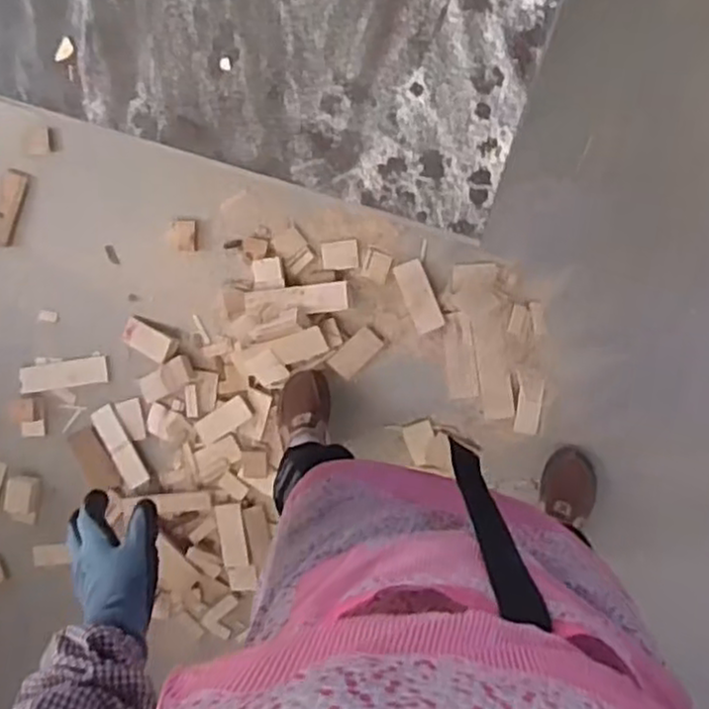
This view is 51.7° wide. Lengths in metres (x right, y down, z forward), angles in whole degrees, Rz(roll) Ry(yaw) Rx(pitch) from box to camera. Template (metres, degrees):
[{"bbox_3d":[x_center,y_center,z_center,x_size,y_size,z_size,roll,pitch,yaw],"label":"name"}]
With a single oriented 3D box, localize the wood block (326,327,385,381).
[{"bbox_3d":[0.003,-0.001,1.337,0.096,0.023,0.051,-44,87,11],"label":"wood block"}]

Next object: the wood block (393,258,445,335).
[{"bbox_3d":[0.116,-0.104,1.313,0.053,0.014,0.127,-21,91,11],"label":"wood block"}]

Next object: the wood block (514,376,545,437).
[{"bbox_3d":[0.307,0.089,1.285,0.041,0.014,0.103,7,96,9],"label":"wood block"}]

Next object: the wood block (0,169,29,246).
[{"bbox_3d":[-0.662,-0.281,1.407,0.038,0.026,0.145,17,98,8],"label":"wood block"}]

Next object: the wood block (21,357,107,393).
[{"bbox_3d":[-0.562,0.039,1.417,0.167,0.018,0.051,-9,94,-3],"label":"wood block"}]

